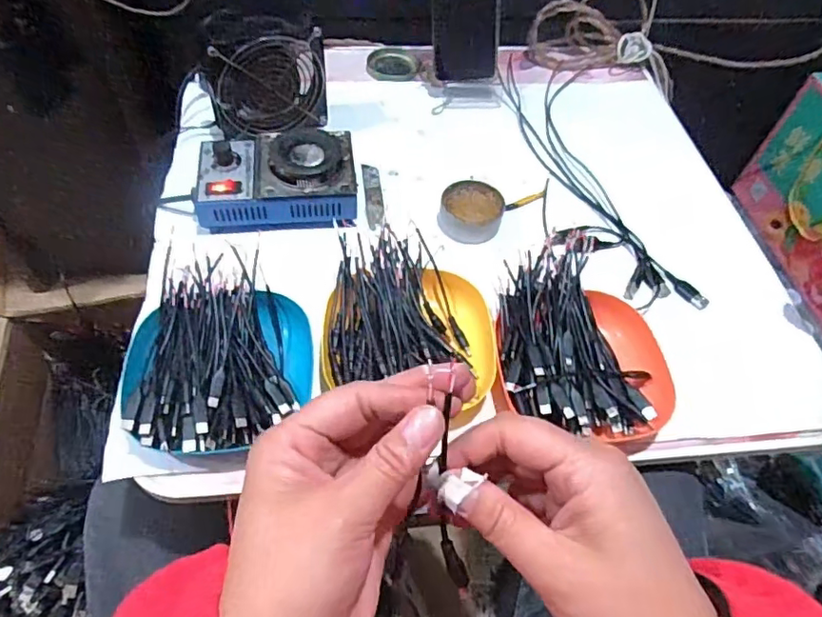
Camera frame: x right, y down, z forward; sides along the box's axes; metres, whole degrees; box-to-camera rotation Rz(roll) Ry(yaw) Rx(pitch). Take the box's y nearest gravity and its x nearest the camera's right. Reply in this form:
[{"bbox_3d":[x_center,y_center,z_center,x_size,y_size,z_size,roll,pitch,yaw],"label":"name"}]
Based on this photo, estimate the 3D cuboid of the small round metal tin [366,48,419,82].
[{"bbox_3d":[-0.024,-0.314,0.736,0.064,0.011,0.060,2,56,-3],"label":"small round metal tin"}]

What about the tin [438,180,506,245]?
[{"bbox_3d":[0.061,-0.097,0.574,0.062,0.028,0.073,10,56,3],"label":"tin"}]

